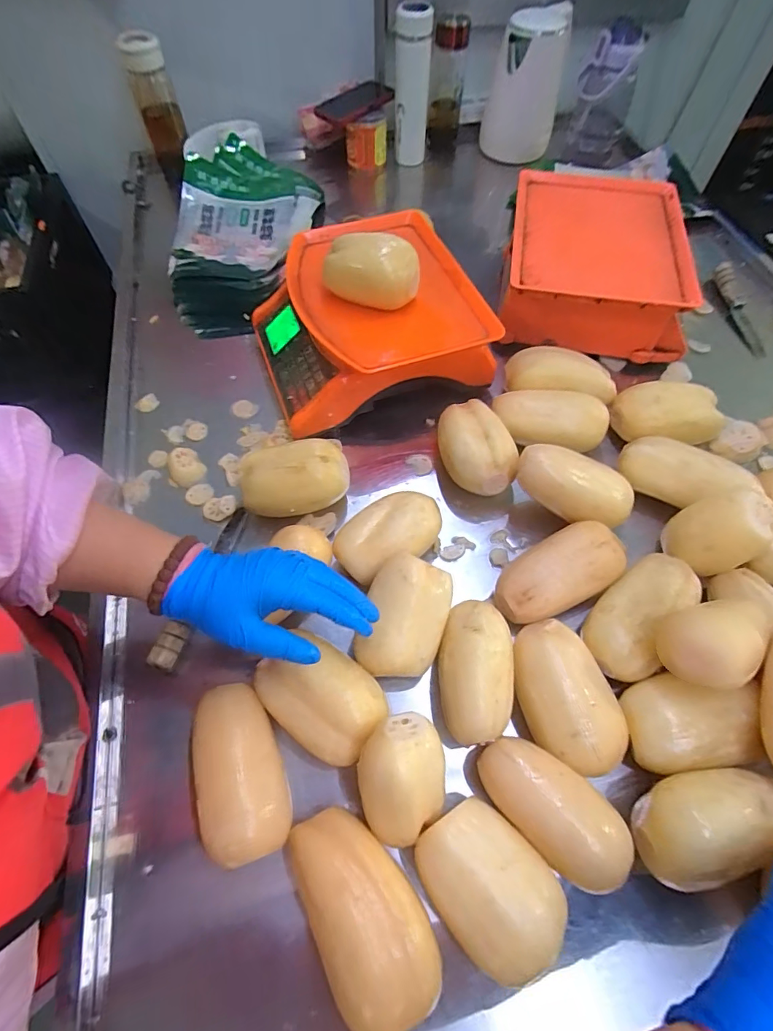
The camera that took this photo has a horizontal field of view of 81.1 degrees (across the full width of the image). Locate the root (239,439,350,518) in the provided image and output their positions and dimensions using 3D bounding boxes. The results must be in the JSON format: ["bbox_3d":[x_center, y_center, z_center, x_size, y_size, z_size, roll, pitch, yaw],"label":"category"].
[{"bbox_3d":[-0.107,-0.041,0.530,0.125,0.074,0.081,-7,61,-4],"label":"root"}]

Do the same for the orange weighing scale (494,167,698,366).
[{"bbox_3d":[0.311,-0.373,0.674,0.251,0.108,0.290,10,61,5],"label":"orange weighing scale"}]

